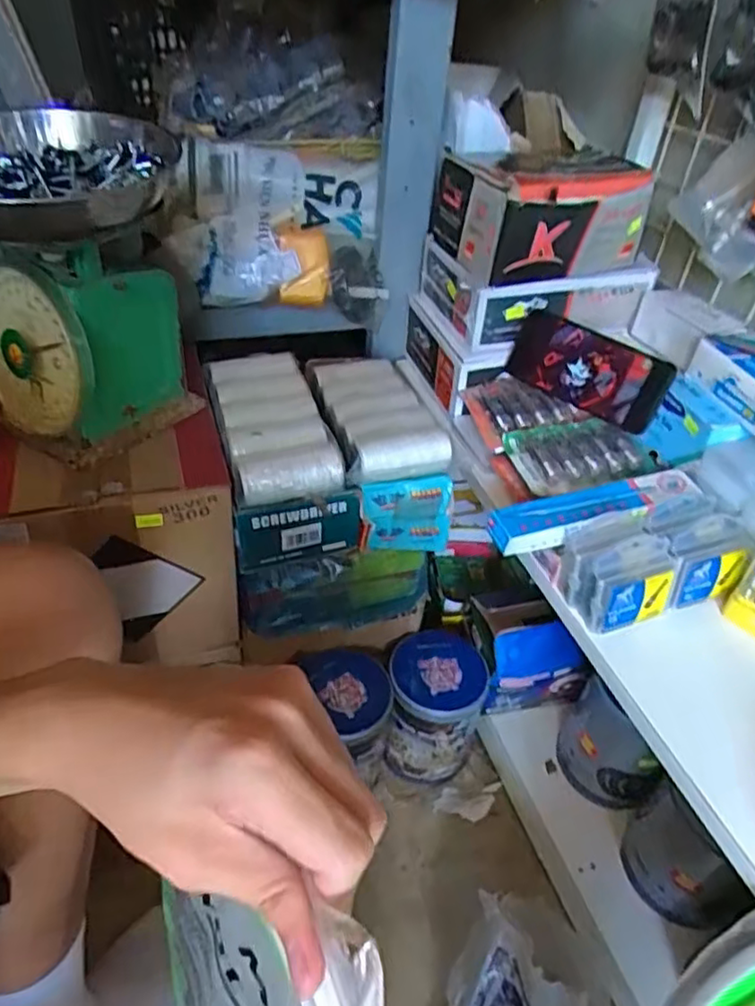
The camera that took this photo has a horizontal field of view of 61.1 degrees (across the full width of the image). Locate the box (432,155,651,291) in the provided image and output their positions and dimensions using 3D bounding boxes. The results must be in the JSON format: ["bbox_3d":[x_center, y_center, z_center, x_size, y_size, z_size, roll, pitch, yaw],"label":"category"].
[{"bbox_3d":[0.172,-0.301,0.674,0.184,0.092,0.144,-10,42,-19],"label":"box"}]

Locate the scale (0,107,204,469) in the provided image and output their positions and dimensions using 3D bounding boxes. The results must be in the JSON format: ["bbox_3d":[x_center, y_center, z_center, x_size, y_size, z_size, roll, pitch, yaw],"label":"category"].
[{"bbox_3d":[-0.255,-0.173,0.526,0.169,0.222,0.192,-25,48,-32],"label":"scale"}]

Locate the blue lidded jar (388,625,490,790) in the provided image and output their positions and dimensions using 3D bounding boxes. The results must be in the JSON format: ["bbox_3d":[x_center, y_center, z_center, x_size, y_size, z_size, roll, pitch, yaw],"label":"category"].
[{"bbox_3d":[0.065,0.247,0.768,0.107,0.154,0.105,4,39,-3],"label":"blue lidded jar"}]

